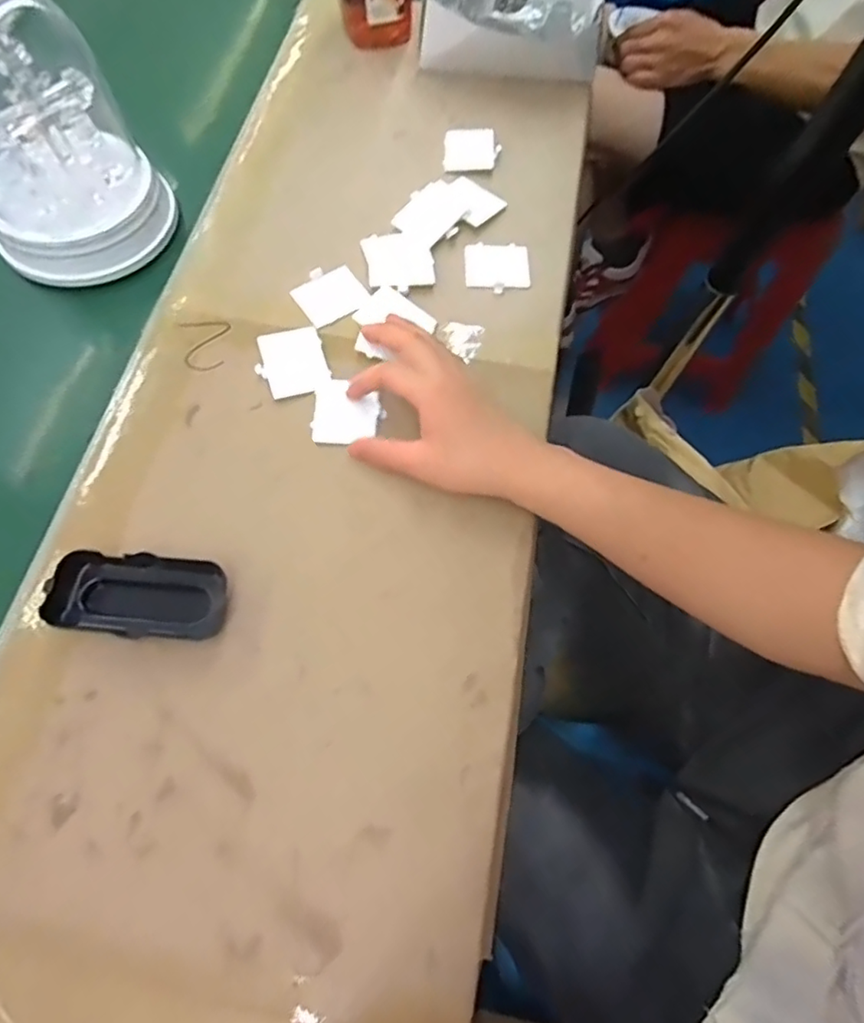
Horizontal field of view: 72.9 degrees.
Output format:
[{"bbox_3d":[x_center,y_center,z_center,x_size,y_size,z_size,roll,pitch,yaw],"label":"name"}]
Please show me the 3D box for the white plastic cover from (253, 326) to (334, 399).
[{"bbox_3d":[-0.112,-0.120,0.470,0.053,0.006,0.059,-17,69,-9],"label":"white plastic cover"}]

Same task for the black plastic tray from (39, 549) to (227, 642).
[{"bbox_3d":[-0.189,0.054,0.380,0.104,0.018,0.050,3,67,-1],"label":"black plastic tray"}]

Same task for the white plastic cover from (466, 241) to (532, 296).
[{"bbox_3d":[0.059,-0.223,0.531,0.057,0.004,0.058,0,67,-3],"label":"white plastic cover"}]

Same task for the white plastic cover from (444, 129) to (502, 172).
[{"bbox_3d":[0.040,-0.363,0.587,0.055,0.007,0.054,-1,67,-3],"label":"white plastic cover"}]

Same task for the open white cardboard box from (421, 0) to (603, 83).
[{"bbox_3d":[0.089,-0.570,0.640,0.196,0.051,0.211,3,67,-1],"label":"open white cardboard box"}]

